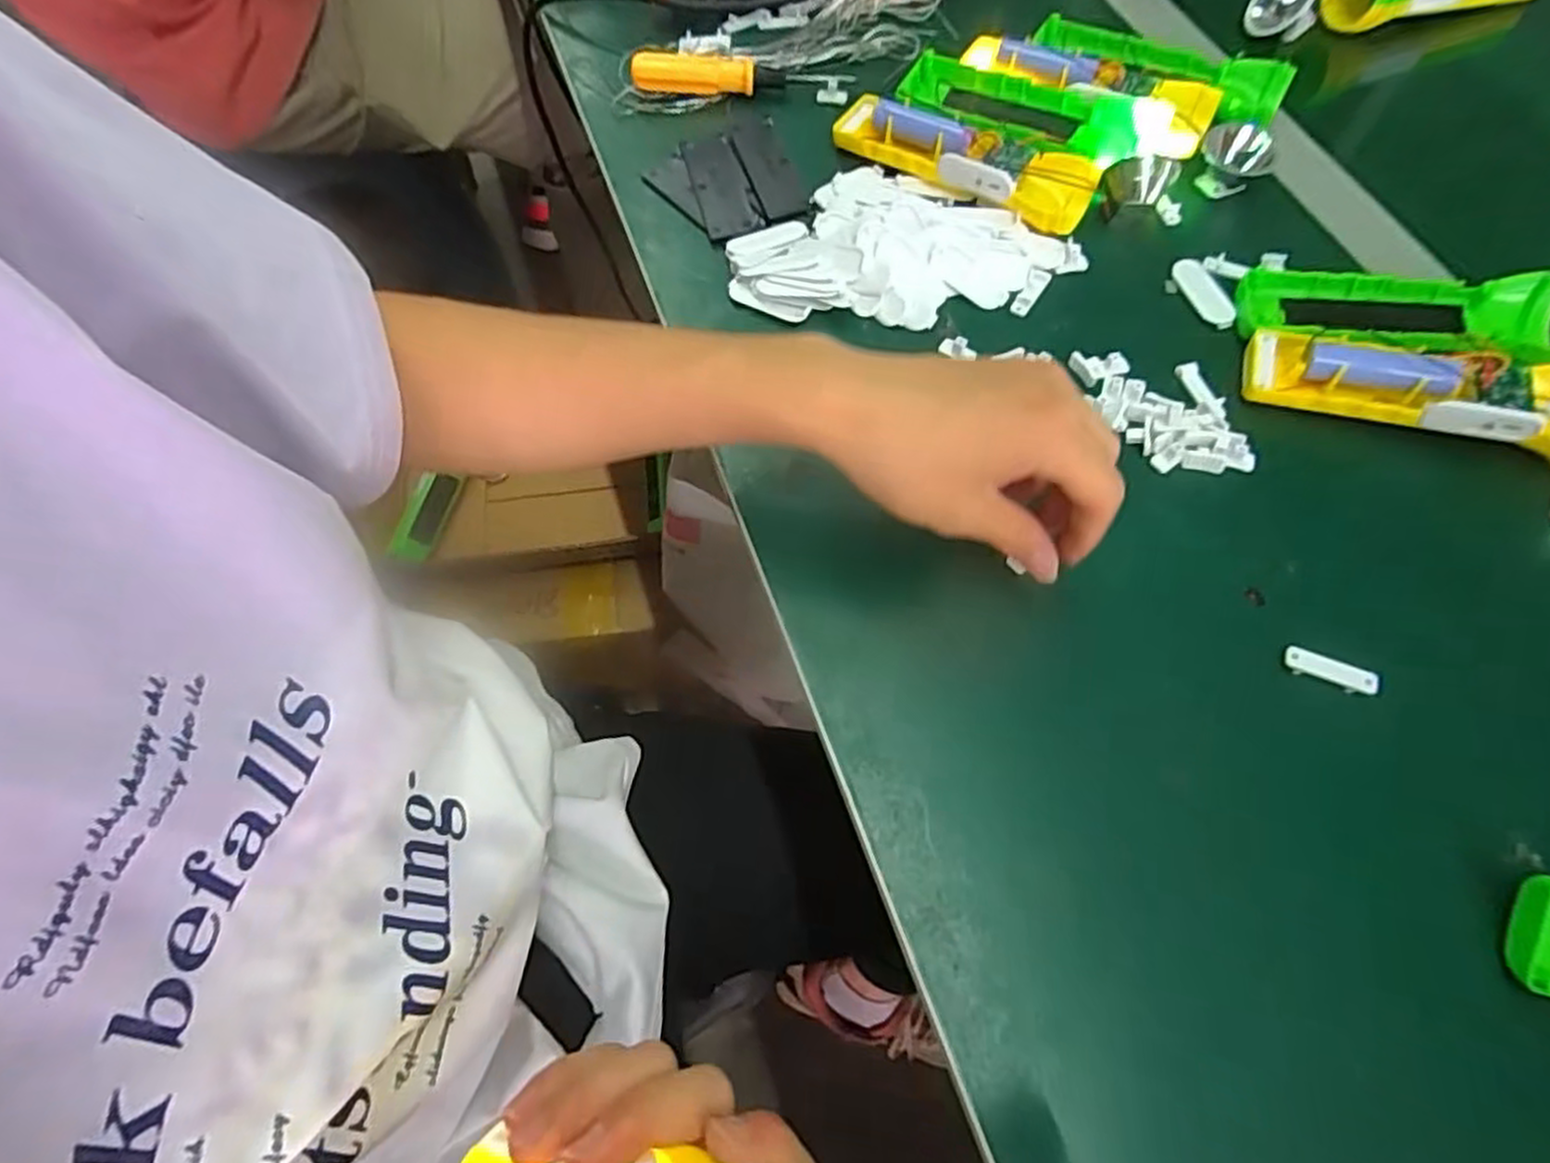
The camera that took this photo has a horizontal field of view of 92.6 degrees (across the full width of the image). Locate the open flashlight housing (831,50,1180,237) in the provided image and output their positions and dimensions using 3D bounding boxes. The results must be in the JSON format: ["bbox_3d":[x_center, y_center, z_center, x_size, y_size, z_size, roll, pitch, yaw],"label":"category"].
[{"bbox_3d":[0.141,-0.272,0.456,0.193,0.035,0.099,26,68,13],"label":"open flashlight housing"}]

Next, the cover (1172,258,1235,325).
[{"bbox_3d":[0.246,-0.165,0.425,0.018,0.010,0.047,-20,66,-8],"label":"cover"}]

